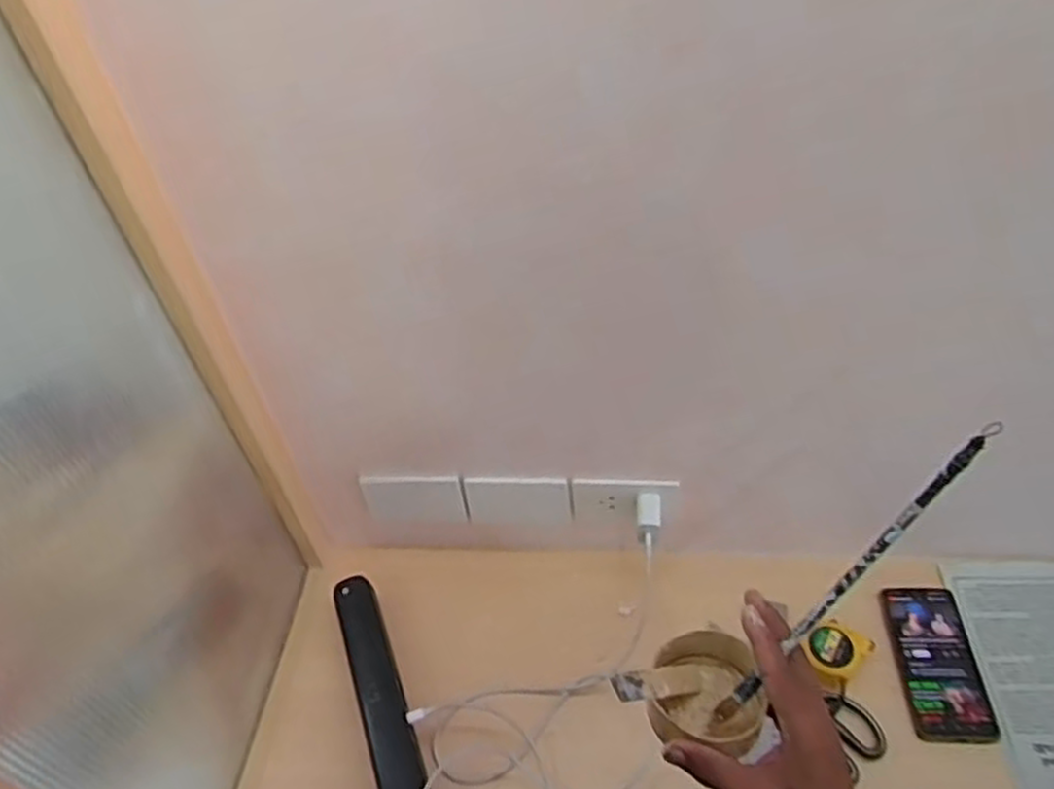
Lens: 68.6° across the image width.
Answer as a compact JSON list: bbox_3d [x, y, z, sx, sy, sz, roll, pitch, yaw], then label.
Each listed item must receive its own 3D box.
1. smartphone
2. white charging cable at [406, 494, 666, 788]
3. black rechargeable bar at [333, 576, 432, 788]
[{"bbox_3d":[0.430,0.280,0.811,0.079,0.012,0.166,-4,48,12],"label":"smartphone"},{"bbox_3d":[0.041,0.293,0.811,0.201,0.108,0.410,28,65,25],"label":"white charging cable"},{"bbox_3d":[-0.143,0.338,0.795,0.050,0.055,0.352,-16,48,-14],"label":"black rechargeable bar"}]

